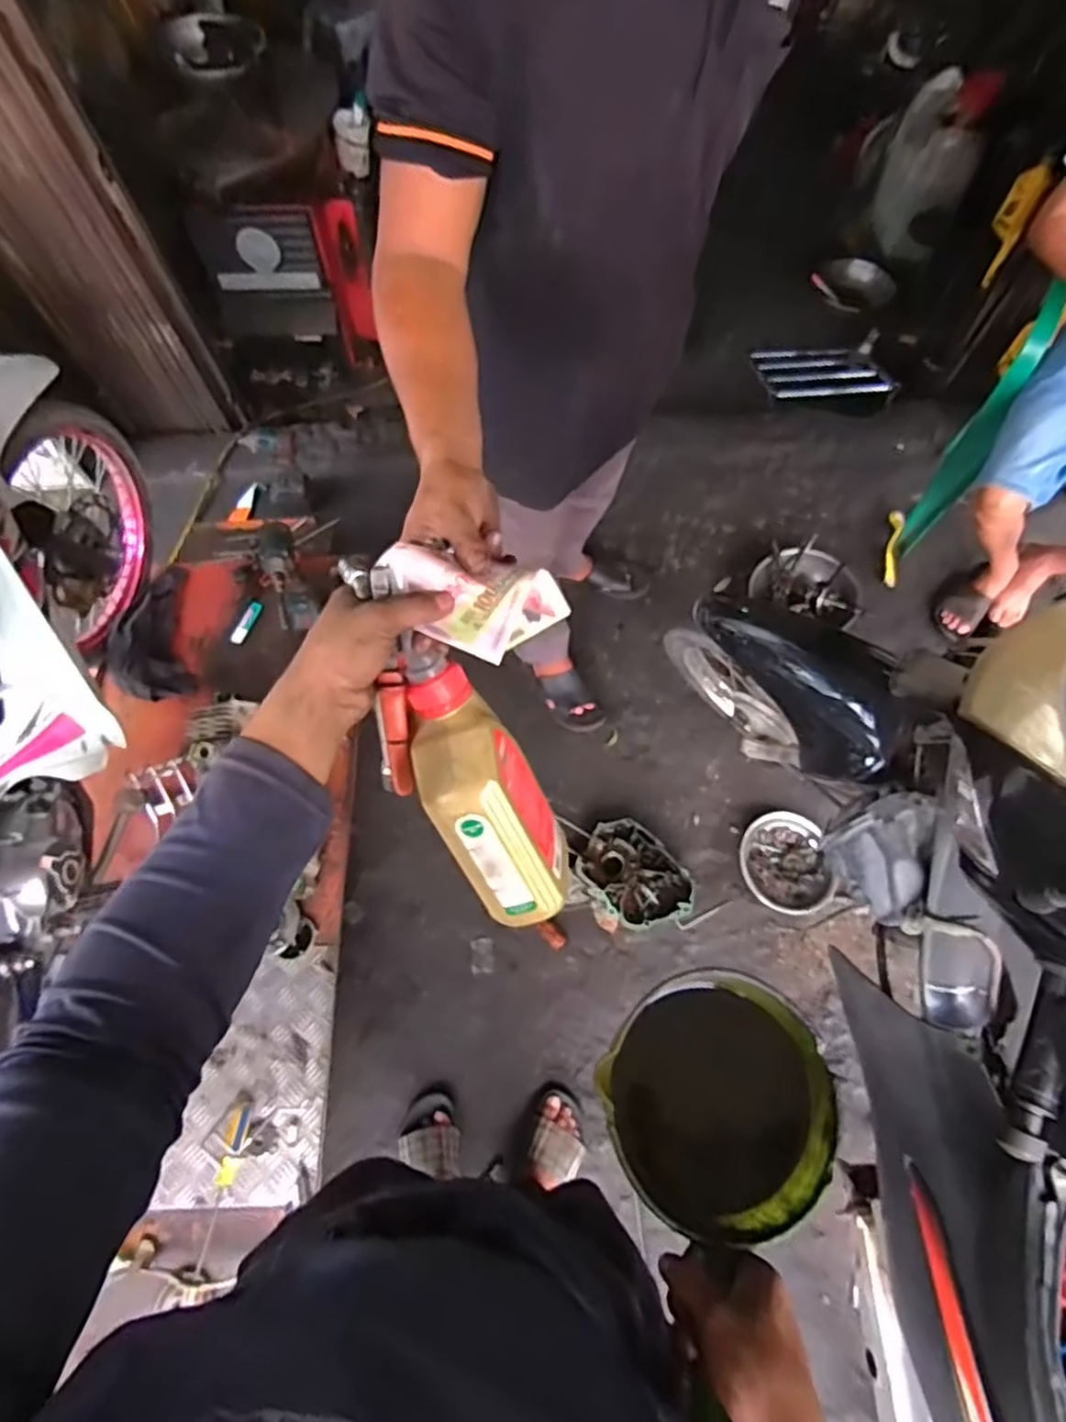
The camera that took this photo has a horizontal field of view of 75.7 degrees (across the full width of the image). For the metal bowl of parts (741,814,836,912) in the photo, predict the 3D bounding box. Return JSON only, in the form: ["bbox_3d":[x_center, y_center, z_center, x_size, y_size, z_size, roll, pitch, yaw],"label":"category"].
[{"bbox_3d":[0.558,0.328,1.500,0.198,0.051,0.225,-1,66,1],"label":"metal bowl of parts"}]

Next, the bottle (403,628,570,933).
[{"bbox_3d":[-0.037,0.056,0.520,0.086,0.070,0.233,-27,103,-10],"label":"bottle"}]

